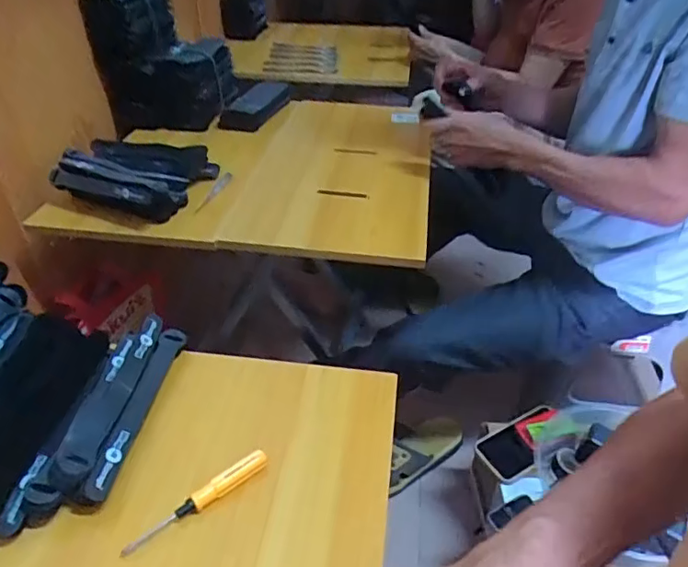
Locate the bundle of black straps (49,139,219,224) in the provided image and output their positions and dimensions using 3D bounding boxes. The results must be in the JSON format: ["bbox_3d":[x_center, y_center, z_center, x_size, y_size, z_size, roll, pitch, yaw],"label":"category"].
[{"bbox_3d":[-0.335,-0.166,0.826,0.198,0.058,0.179,11,39,12],"label":"bundle of black straps"}]

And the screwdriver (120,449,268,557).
[{"bbox_3d":[-0.118,0.176,0.429,0.125,0.016,0.014,-25,46,-31],"label":"screwdriver"}]

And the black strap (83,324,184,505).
[{"bbox_3d":[-0.196,0.115,0.499,0.027,0.030,0.191,6,38,5],"label":"black strap"}]

